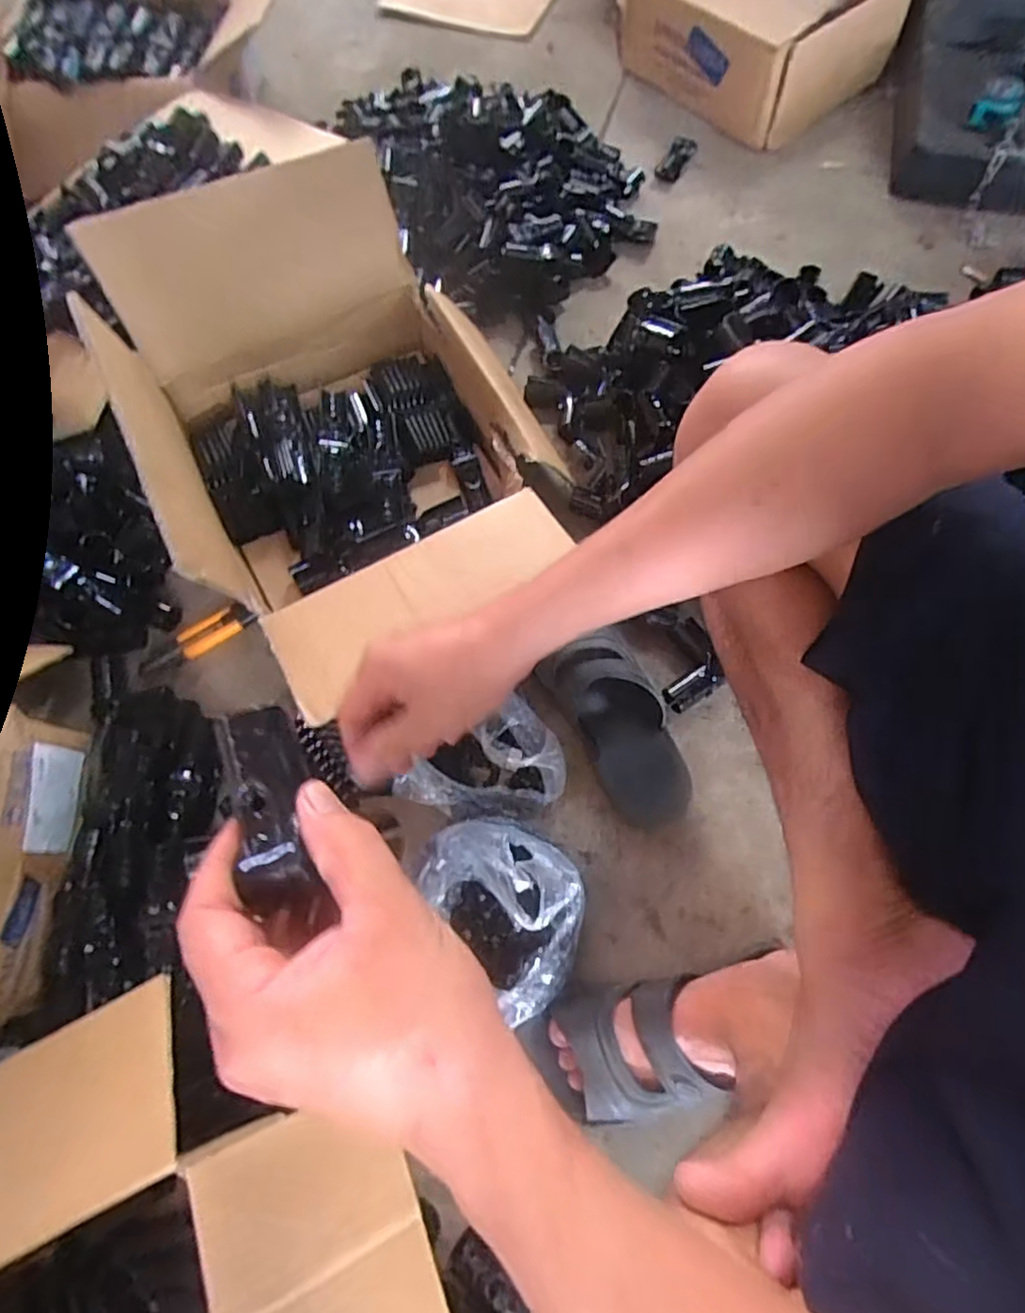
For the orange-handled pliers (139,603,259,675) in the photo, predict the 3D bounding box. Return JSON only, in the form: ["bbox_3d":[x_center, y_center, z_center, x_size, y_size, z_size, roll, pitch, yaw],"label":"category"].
[{"bbox_3d":[-0.361,-0.020,0.744,0.132,0.018,0.037,-40,73,-12],"label":"orange-handled pliers"}]

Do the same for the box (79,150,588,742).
[{"bbox_3d":[-0.158,-0.234,0.675,0.373,0.210,0.509,-26,71,-8],"label":"box"}]

